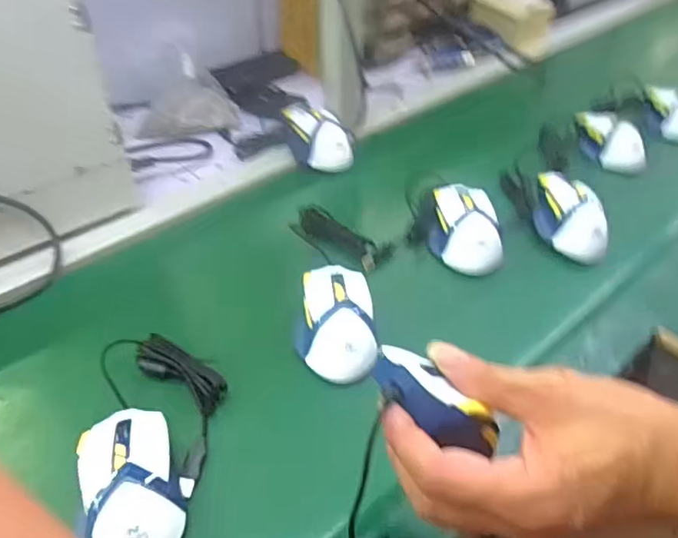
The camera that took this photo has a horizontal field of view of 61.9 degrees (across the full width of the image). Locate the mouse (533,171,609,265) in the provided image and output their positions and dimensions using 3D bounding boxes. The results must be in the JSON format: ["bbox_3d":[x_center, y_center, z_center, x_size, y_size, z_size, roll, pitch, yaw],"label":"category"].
[{"bbox_3d":[0.260,-0.063,0.648,0.066,0.045,0.111,0,42,-1],"label":"mouse"}]

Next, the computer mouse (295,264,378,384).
[{"bbox_3d":[-0.003,0.048,0.528,0.073,0.049,0.122,0,42,-1],"label":"computer mouse"}]

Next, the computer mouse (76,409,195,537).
[{"bbox_3d":[-0.146,0.155,0.402,0.067,0.039,0.121,-13,44,-15],"label":"computer mouse"}]

